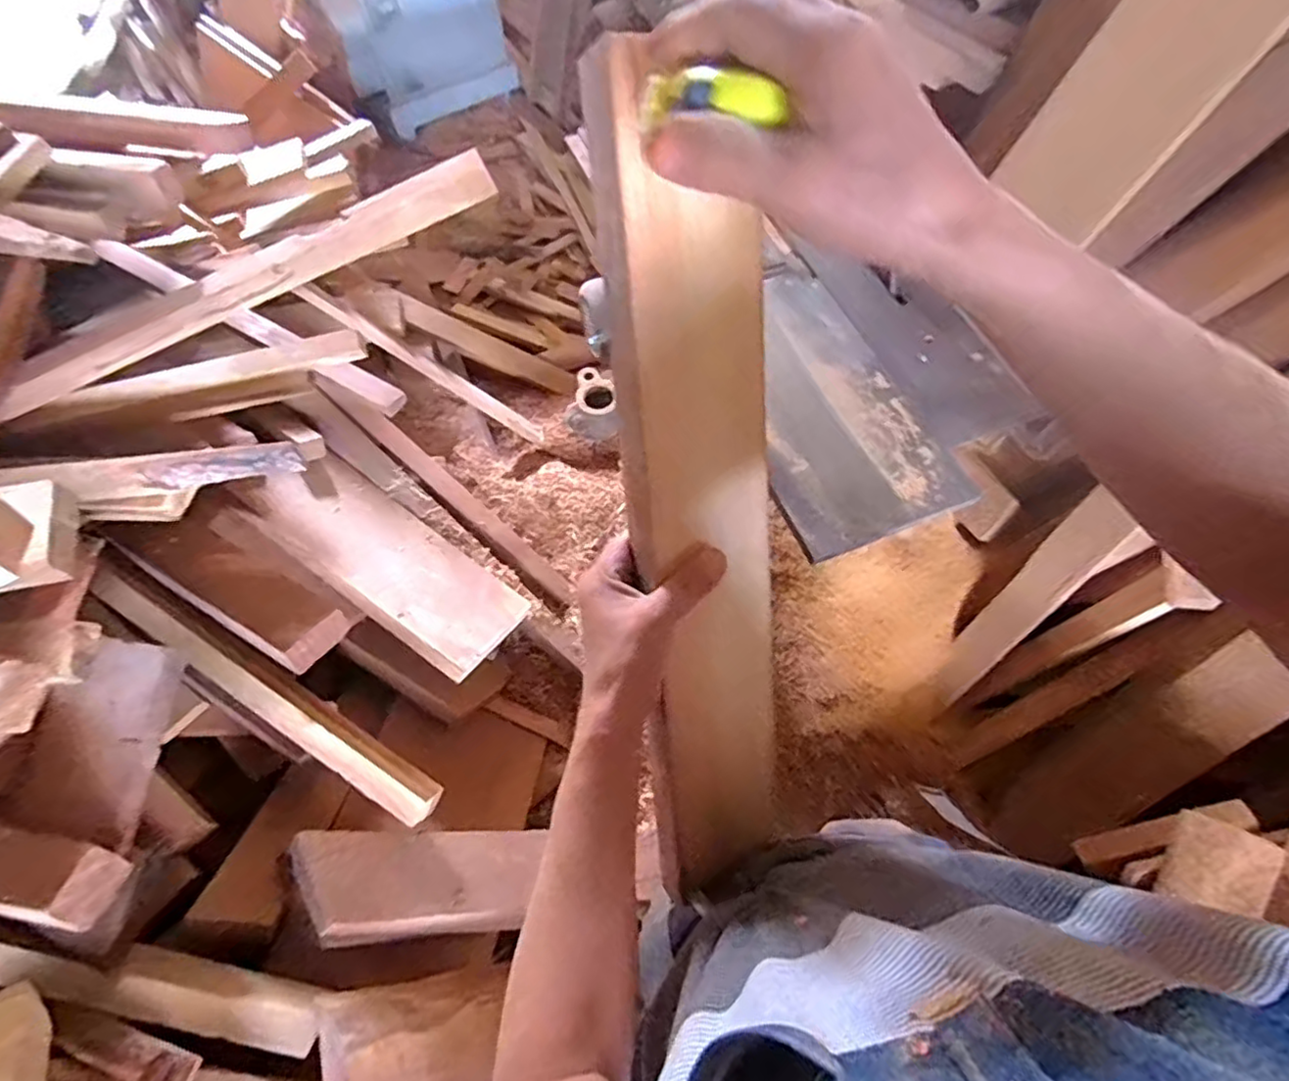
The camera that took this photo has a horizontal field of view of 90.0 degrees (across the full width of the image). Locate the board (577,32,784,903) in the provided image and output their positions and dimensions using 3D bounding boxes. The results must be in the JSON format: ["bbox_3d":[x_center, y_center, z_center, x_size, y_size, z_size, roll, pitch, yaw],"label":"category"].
[{"bbox_3d":[0.040,0.004,0.443,0.102,0.561,0.032,-10,21,-5],"label":"board"}]

